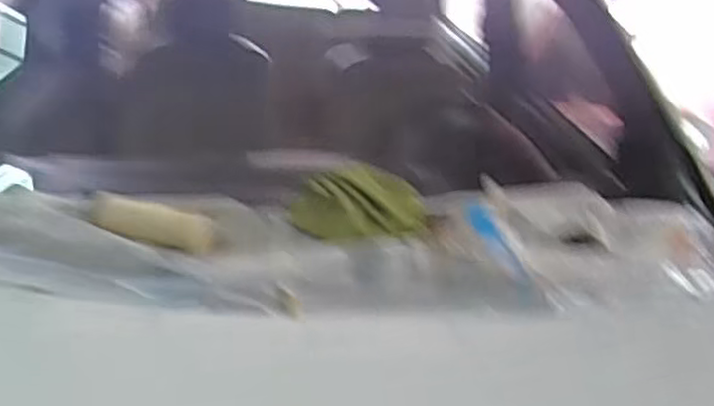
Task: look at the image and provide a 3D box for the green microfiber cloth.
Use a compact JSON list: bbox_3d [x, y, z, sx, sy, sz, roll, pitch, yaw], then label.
[{"bbox_3d":[0.004,0.002,1.030,0.203,0.082,0.105,4,20,-7],"label":"green microfiber cloth"}]

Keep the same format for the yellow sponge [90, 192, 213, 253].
[{"bbox_3d":[-0.290,0.031,0.988,0.170,0.053,0.055,10,20,8],"label":"yellow sponge"}]

